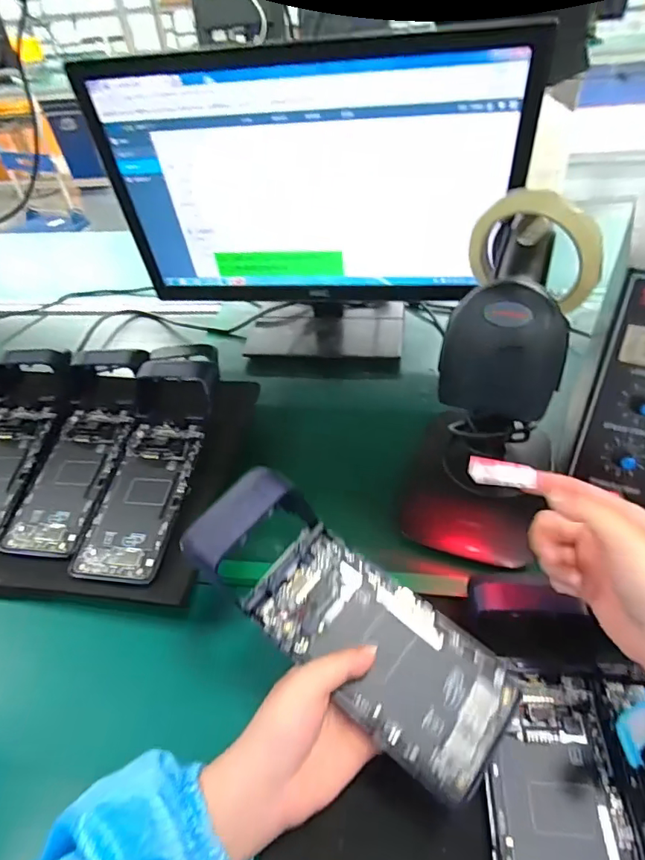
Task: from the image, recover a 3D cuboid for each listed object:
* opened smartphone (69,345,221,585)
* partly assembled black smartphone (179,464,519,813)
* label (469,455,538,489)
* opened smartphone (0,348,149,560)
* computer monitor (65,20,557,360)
[{"bbox_3d":[-0.157,0.022,0.475,0.079,0.034,0.234,3,61,12],"label":"opened smartphone"},{"bbox_3d":[0.015,0.117,0.325,0.217,0.035,0.082,39,57,13],"label":"partly assembled black smartphone"},{"bbox_3d":[0.120,0.028,0.343,0.041,0.006,0.022,4,44,12],"label":"label"},{"bbox_3d":[-0.236,0.014,0.497,0.085,0.032,0.217,1,60,9],"label":"opened smartphone"},{"bbox_3d":[-0.003,-0.243,0.610,0.437,0.355,0.141,2,43,11],"label":"computer monitor"}]

